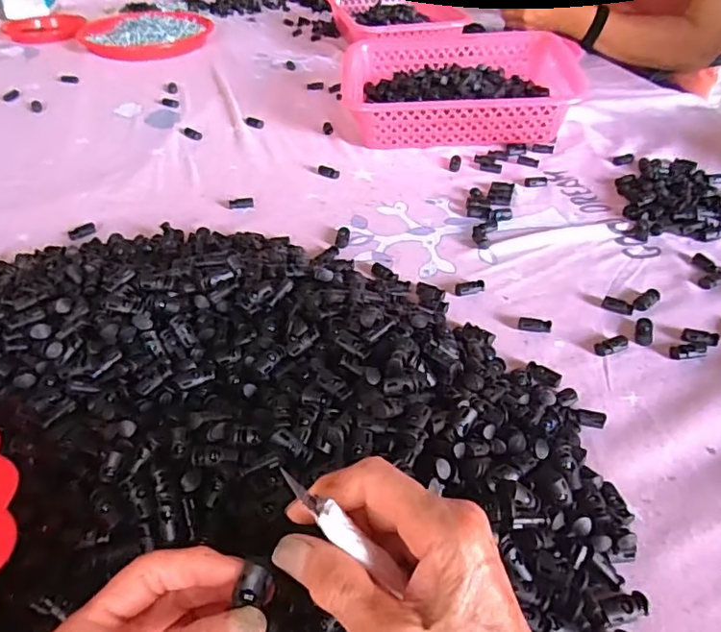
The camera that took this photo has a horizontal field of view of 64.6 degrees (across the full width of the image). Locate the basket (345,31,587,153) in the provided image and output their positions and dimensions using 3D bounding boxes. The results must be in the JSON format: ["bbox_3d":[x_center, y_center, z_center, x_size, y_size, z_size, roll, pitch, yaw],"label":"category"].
[{"bbox_3d":[0.138,-0.321,0.812,0.315,0.088,0.220,1,41,2],"label":"basket"}]

